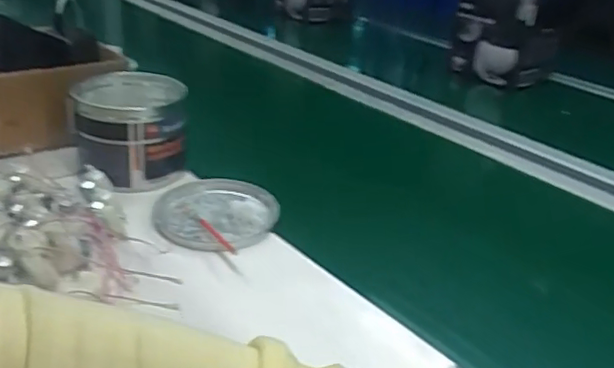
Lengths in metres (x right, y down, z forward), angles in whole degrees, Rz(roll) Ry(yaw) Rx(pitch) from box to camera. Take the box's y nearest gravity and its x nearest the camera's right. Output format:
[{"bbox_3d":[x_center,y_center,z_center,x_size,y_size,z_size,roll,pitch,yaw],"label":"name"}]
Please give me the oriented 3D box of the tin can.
[{"bbox_3d":[-0.210,-0.064,0.709,0.124,0.101,0.135,5,27,-2],"label":"tin can"}]

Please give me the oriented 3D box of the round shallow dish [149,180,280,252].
[{"bbox_3d":[-0.102,0.031,0.643,0.135,0.017,0.131,5,27,-2],"label":"round shallow dish"}]

